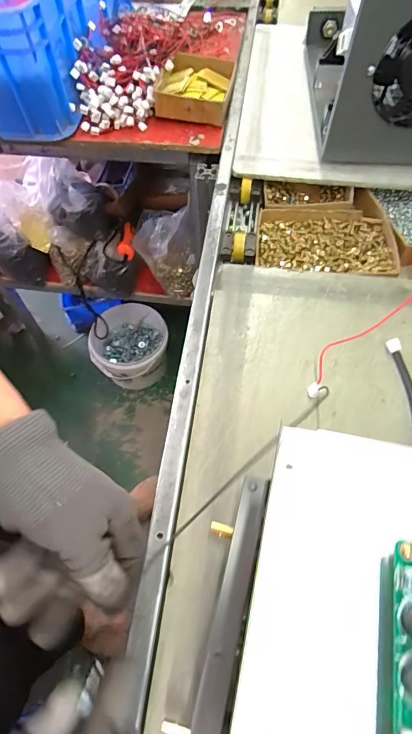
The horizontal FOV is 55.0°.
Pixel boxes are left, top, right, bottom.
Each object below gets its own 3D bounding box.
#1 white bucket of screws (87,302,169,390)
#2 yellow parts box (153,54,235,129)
[{"bbox_3d":[-0.243,-0.059,1.321,0.243,0.188,0.253,9,61,8],"label":"white bucket of screws"},{"bbox_3d":[-0.021,-0.539,0.764,0.133,0.043,0.173,6,60,6],"label":"yellow parts box"}]

